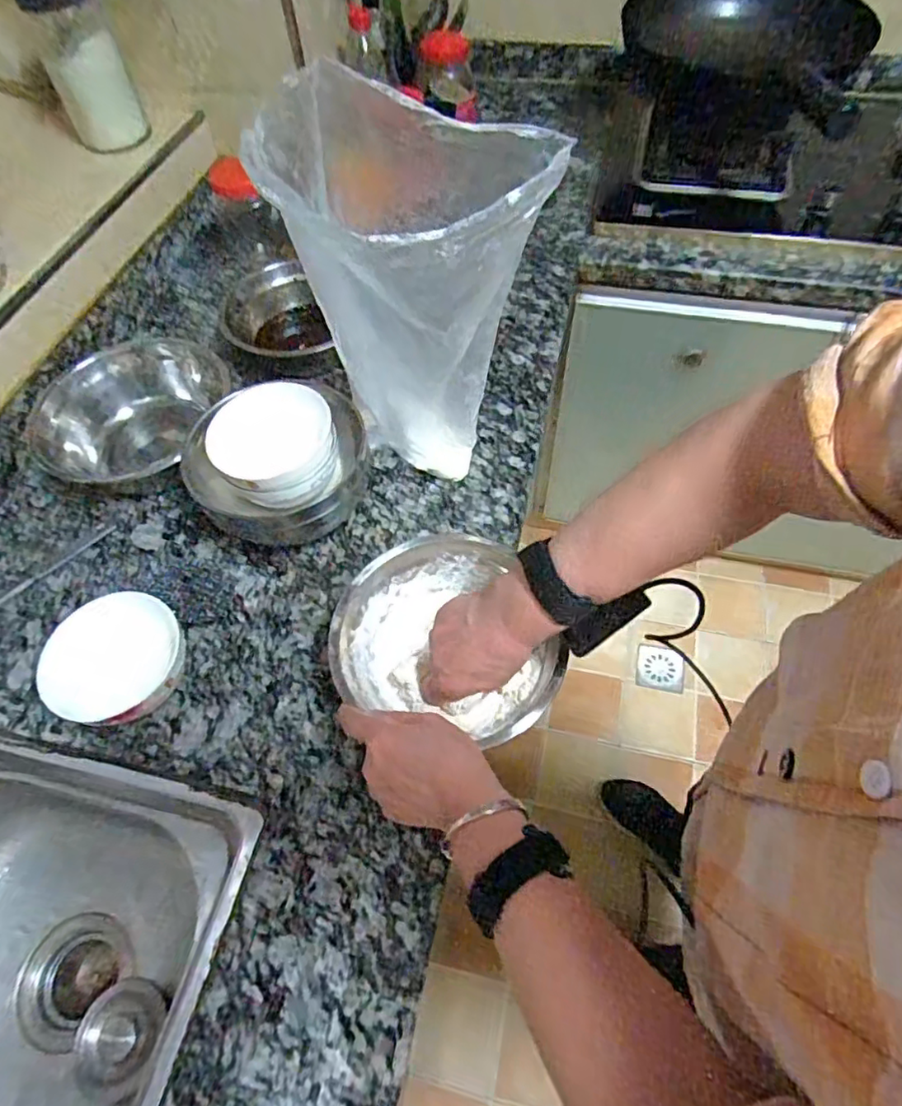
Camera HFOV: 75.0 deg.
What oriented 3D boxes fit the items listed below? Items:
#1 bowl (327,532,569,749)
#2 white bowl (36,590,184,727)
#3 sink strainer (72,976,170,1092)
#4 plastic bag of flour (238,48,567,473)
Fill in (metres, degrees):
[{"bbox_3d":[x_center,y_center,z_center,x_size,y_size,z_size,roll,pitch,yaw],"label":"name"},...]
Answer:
[{"bbox_3d":[-0.012,0.089,0.525,0.172,0.081,0.181,-1,58,1],"label":"bowl"},{"bbox_3d":[-0.293,0.101,0.526,0.112,0.062,0.115,-1,58,2],"label":"white bowl"},{"bbox_3d":[-0.309,0.454,0.552,0.072,0.038,0.082,15,45,-6],"label":"sink strainer"},{"bbox_3d":[-0.034,-0.191,0.540,0.191,0.348,0.175,22,62,16],"label":"plastic bag of flour"}]

